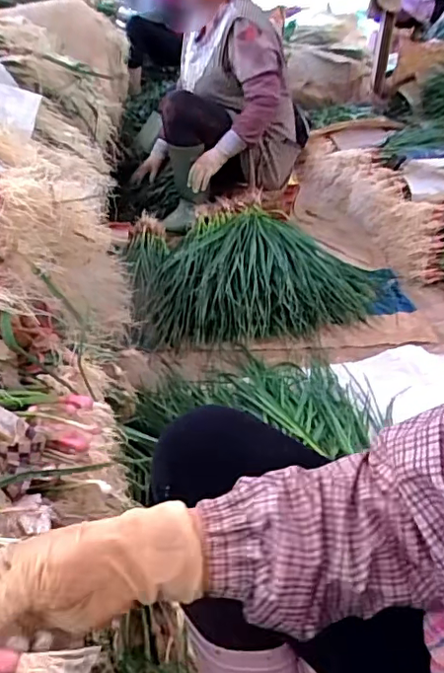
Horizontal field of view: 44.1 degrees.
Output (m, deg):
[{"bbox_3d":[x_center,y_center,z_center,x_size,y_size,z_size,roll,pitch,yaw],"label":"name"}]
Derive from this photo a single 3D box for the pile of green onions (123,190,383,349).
[{"bbox_3d":[0.082,-0.228,1.561,0.680,0.155,0.610,-6,35,-10],"label":"pile of green onions"}]

